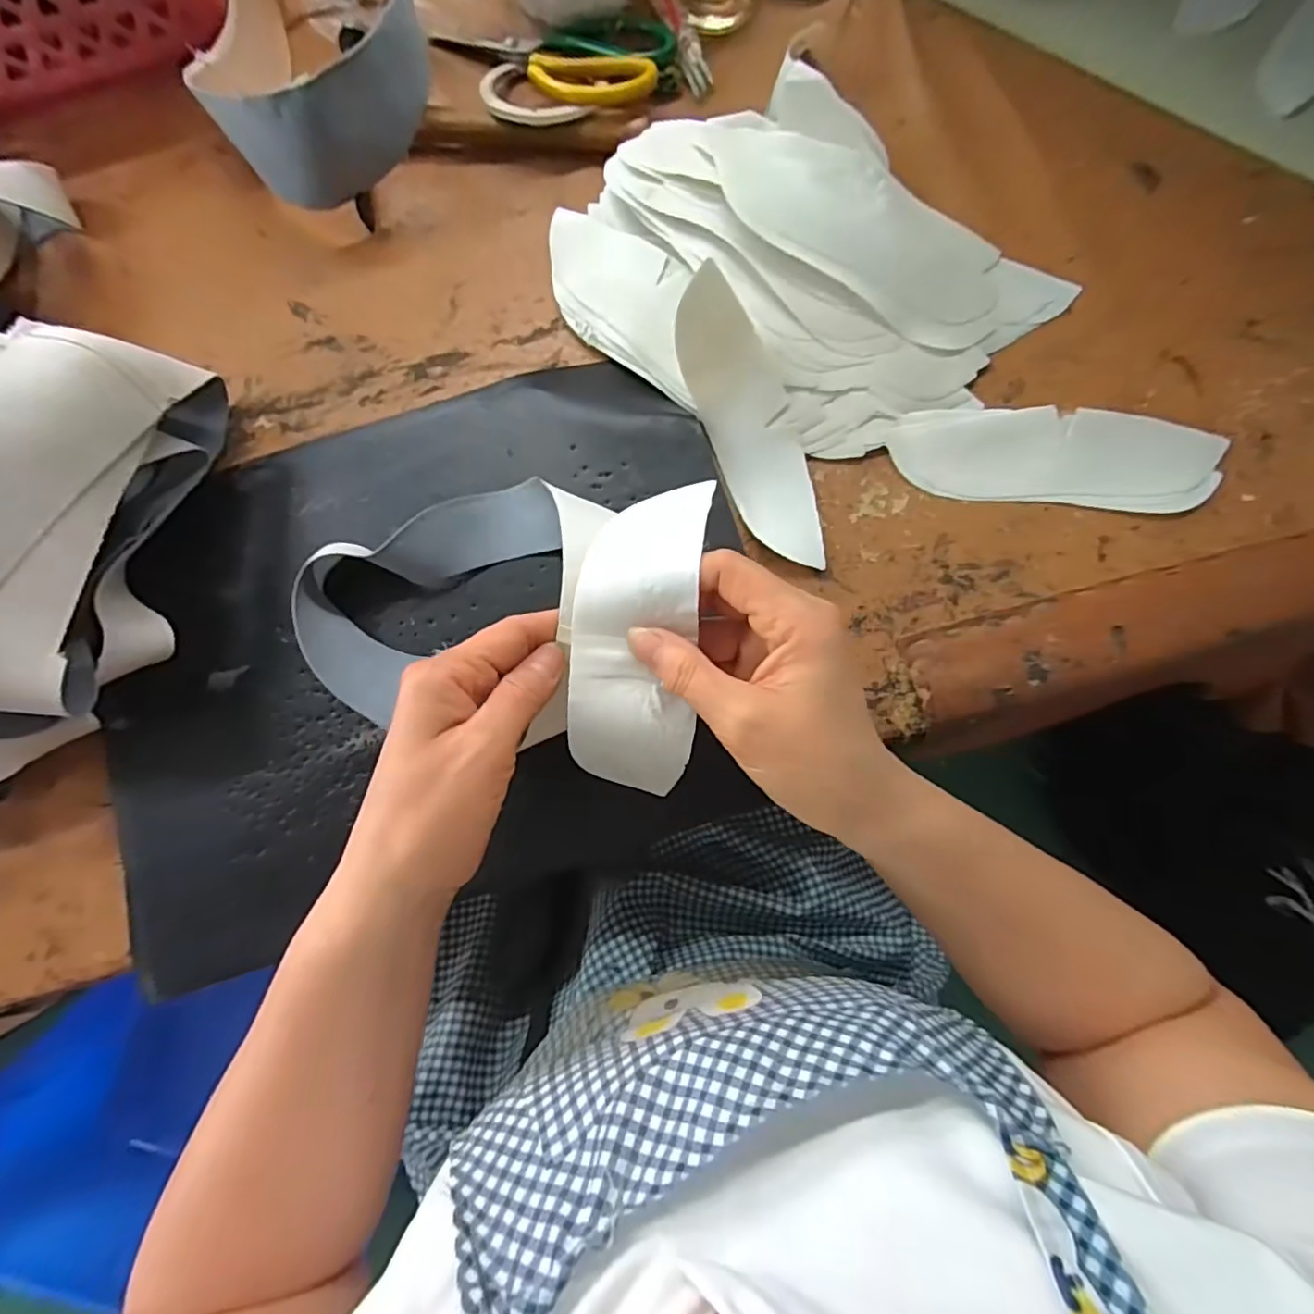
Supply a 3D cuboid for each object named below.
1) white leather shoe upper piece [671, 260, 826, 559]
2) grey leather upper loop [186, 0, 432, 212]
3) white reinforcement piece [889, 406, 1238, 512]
[{"bbox_3d":[0.066,-0.147,0.388,0.056,0.036,0.180,-26,104,-2],"label":"white leather shoe upper piece"},{"bbox_3d":[-0.247,-0.439,0.431,0.168,0.080,0.217,-26,81,-2],"label":"grey leather upper loop"},{"bbox_3d":[0.264,-0.133,0.398,0.211,0.012,0.061,5,93,6],"label":"white reinforcement piece"}]

